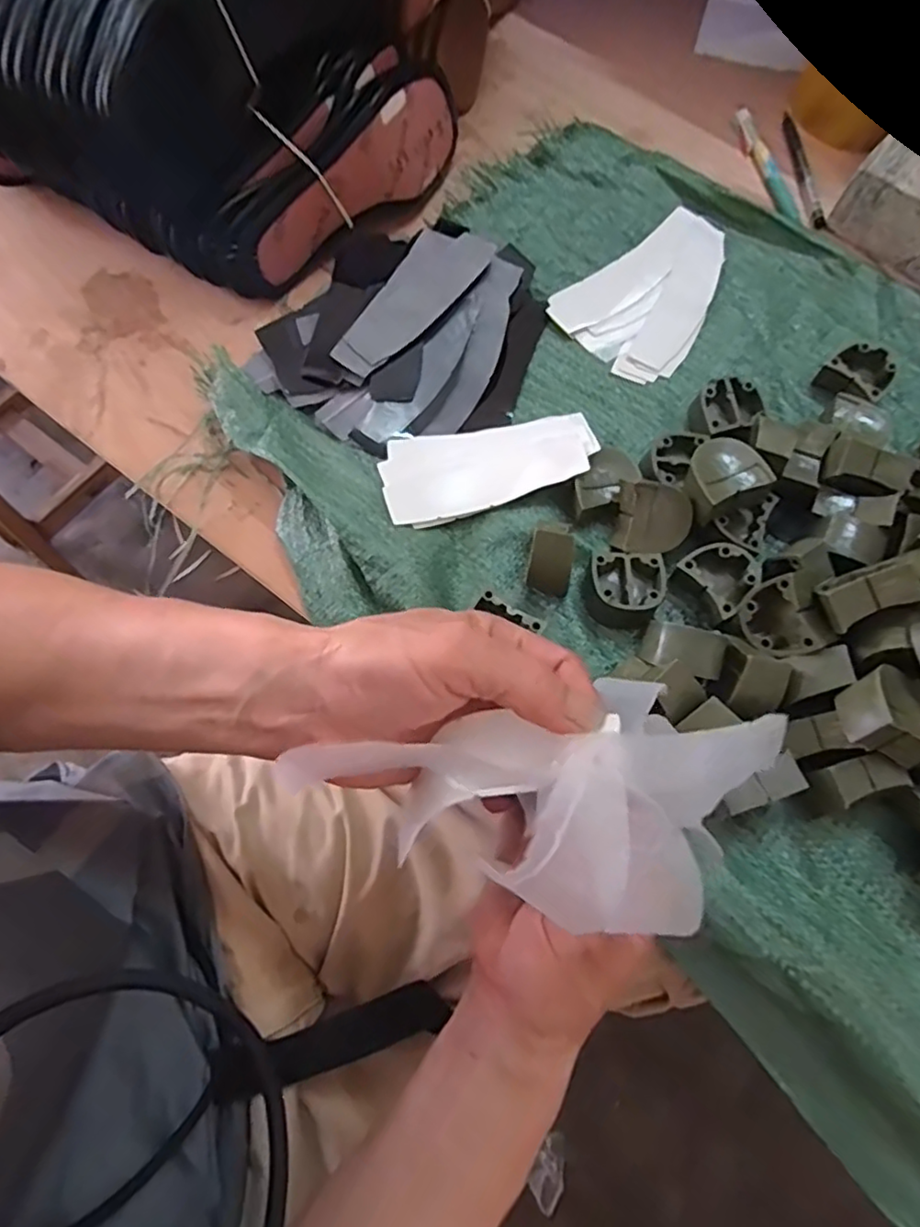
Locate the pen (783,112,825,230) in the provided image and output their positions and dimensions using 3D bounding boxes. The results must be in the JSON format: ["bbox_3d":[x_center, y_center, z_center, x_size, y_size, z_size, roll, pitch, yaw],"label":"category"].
[{"bbox_3d":[0.283,-0.368,0.525,0.015,0.009,0.130,-2,69,-1],"label":"pen"}]

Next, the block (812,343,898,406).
[{"bbox_3d":[0.276,-0.164,0.441,0.039,0.022,0.041,-38,74,-13],"label":"block"}]

